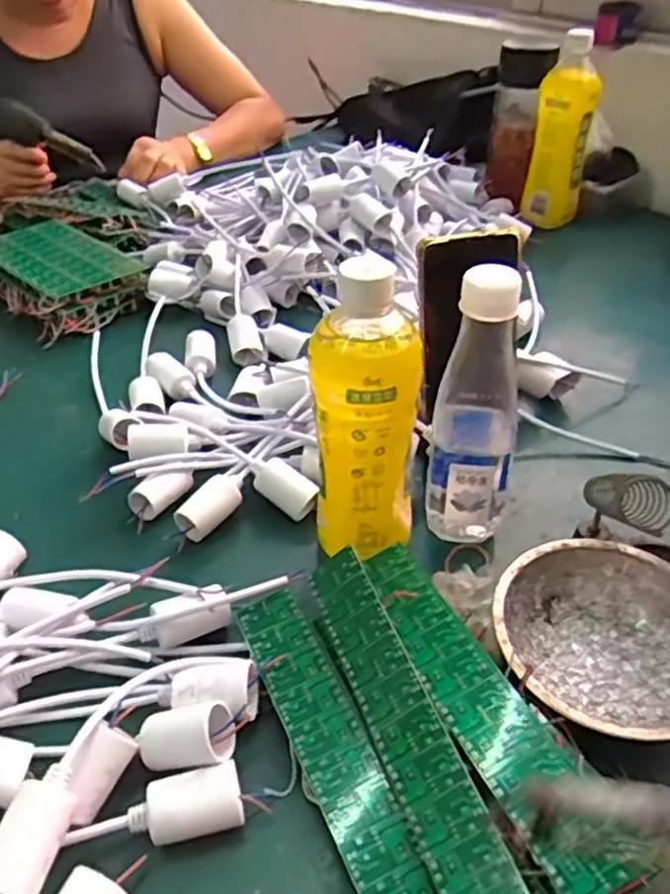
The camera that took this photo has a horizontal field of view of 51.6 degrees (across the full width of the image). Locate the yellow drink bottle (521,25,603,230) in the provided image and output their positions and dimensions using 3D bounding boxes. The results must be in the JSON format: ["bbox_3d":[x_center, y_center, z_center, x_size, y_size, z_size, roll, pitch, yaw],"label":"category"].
[{"bbox_3d":[0.280,-0.386,0.856,0.062,0.220,0.064,-12,36,-13],"label":"yellow drink bottle"}]

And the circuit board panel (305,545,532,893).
[{"bbox_3d":[0.033,0.137,0.349,0.038,0.006,0.200,-36,48,8],"label":"circuit board panel"}]

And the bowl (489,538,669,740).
[{"bbox_3d":[0.155,0.112,0.397,0.127,0.041,0.129,-25,46,-26],"label":"bowl"}]

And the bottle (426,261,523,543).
[{"bbox_3d":[0.091,-0.020,0.446,0.054,0.193,0.059,12,42,14],"label":"bottle"}]

